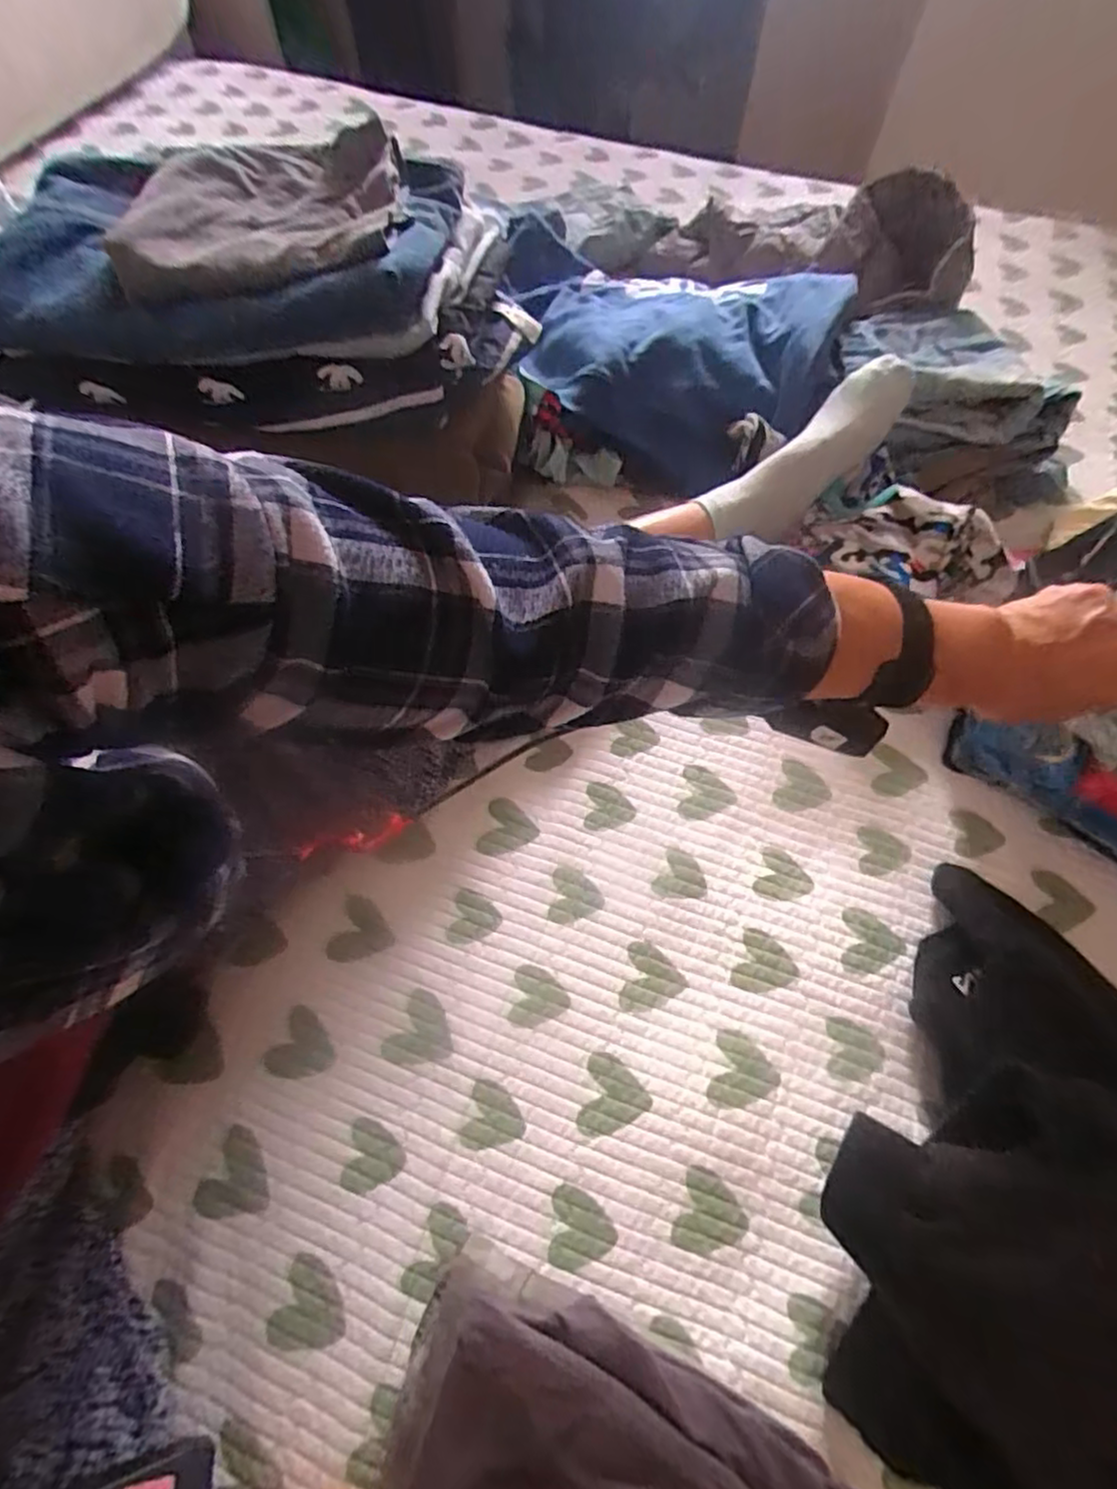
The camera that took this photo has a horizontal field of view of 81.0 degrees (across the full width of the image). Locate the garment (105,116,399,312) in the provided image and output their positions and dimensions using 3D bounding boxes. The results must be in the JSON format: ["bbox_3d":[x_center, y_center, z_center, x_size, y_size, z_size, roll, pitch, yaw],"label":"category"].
[{"bbox_3d":[-0.224,-0.405,0.494,0.201,0.024,0.178,-5,66,2],"label":"garment"}]

